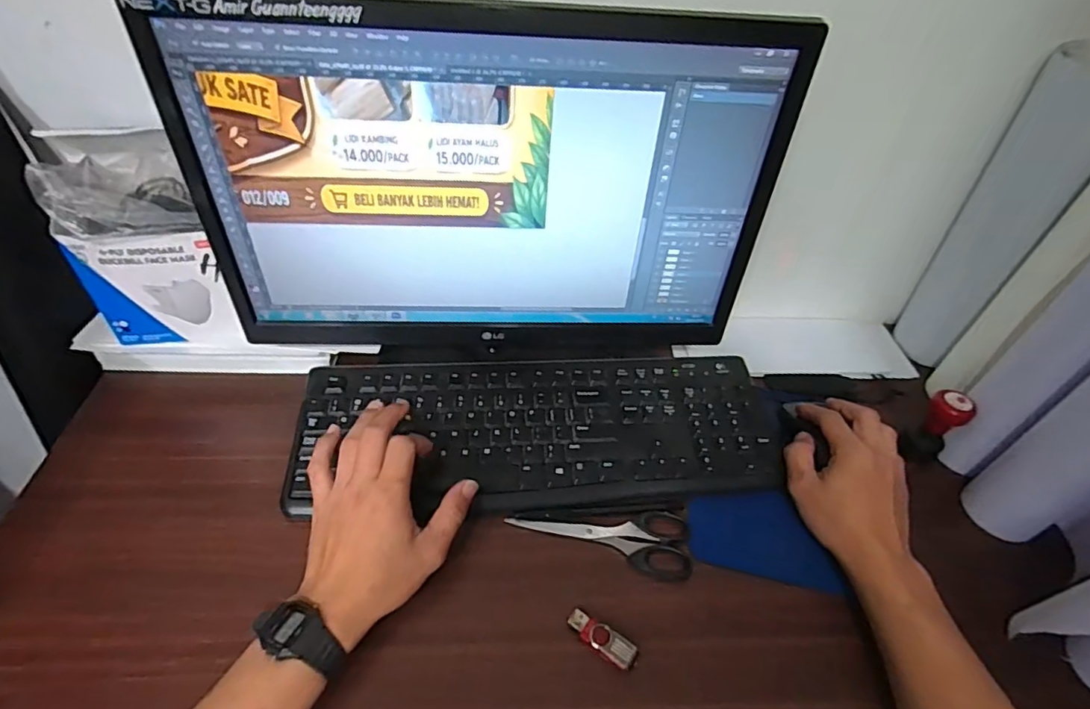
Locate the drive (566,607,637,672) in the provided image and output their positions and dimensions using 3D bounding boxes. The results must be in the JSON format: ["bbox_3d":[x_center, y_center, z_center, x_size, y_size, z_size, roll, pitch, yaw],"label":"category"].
[{"bbox_3d":[0.041,0.207,0.399,0.052,0.009,0.018,26,48,19],"label":"drive"}]

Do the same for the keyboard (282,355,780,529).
[{"bbox_3d":[-0.002,0.065,0.516,0.441,0.016,0.158,1,52,-4],"label":"keyboard"}]

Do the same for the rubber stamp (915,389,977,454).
[{"bbox_3d":[0.377,0.066,0.526,0.031,0.073,0.037,-24,52,-27],"label":"rubber stamp"}]

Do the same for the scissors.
[{"bbox_3d":[0.049,0.147,0.464,0.151,0.005,0.057,13,45,7],"label":"scissors"}]

